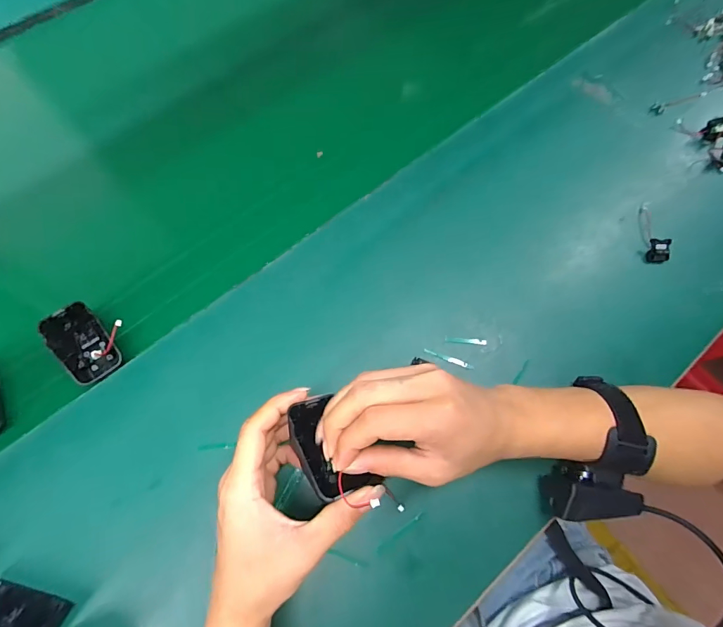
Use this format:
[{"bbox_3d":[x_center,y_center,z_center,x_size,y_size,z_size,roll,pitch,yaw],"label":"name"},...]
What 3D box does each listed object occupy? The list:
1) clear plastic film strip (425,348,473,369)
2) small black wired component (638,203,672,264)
[{"bbox_3d":[0.083,0.043,0.371,0.048,0.005,0.006,20,73,7],"label":"clear plastic film strip"},{"bbox_3d":[0.320,-0.092,0.429,0.022,0.028,0.069,-5,71,-1],"label":"small black wired component"}]

